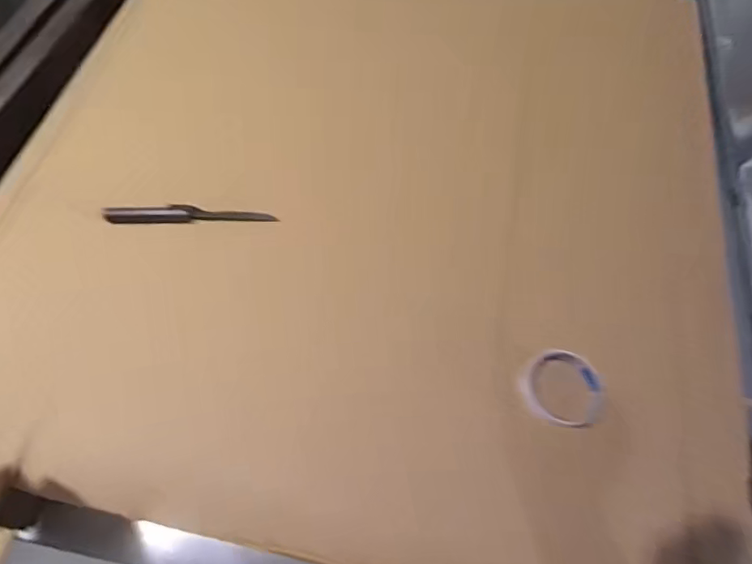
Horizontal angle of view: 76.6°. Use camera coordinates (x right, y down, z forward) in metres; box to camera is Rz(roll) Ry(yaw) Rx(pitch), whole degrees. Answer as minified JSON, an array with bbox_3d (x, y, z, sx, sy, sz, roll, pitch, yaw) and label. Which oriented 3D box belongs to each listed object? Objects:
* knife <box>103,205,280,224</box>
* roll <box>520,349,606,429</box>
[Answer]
[{"bbox_3d":[-0.256,-0.093,0.660,0.226,0.015,0.025,-4,63,-4],"label":"knife"},{"bbox_3d":[0.223,0.131,0.567,0.096,0.030,0.085,42,69,17],"label":"roll"}]

